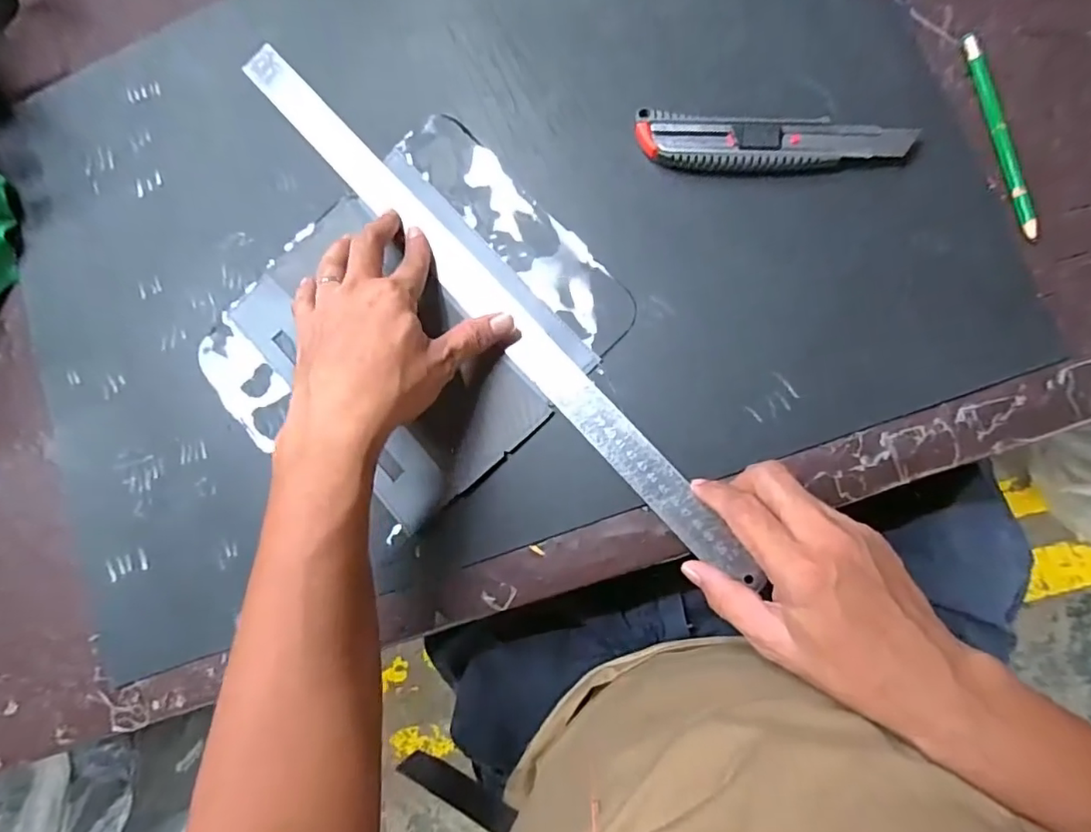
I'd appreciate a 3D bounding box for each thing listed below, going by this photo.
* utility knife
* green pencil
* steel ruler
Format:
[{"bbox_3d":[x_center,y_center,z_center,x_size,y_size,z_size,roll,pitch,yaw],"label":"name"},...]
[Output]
[{"bbox_3d":[0.143,-0.176,0.366,0.167,0.012,0.034,9,87,9],"label":"utility knife"},{"bbox_3d":[0.283,-0.176,0.351,0.010,0.004,0.139,-13,83,7],"label":"green pencil"},{"bbox_3d":[-0.046,-0.085,0.394,0.030,0.004,0.510,-43,80,3],"label":"steel ruler"}]

